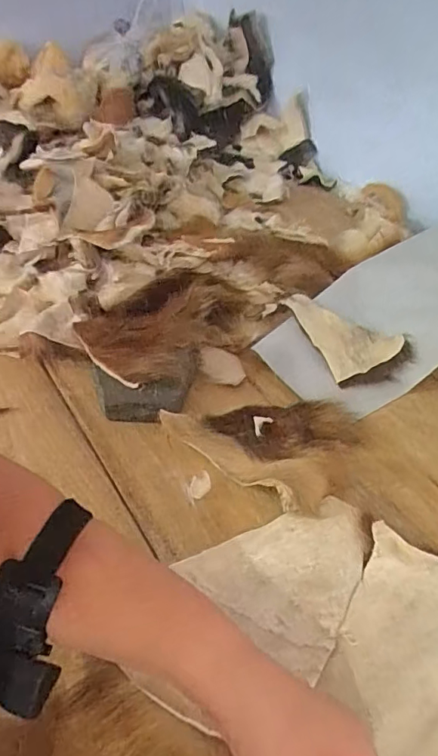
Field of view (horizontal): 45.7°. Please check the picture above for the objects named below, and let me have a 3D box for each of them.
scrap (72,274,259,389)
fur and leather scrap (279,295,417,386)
[{"bbox_3d":[-0.055,-0.074,0.701,0.249,0.055,0.165,-32,52,-32],"label":"scrap"},{"bbox_3d":[0.176,-0.062,0.696,0.110,0.016,0.163,-24,61,-11],"label":"fur and leather scrap"}]

